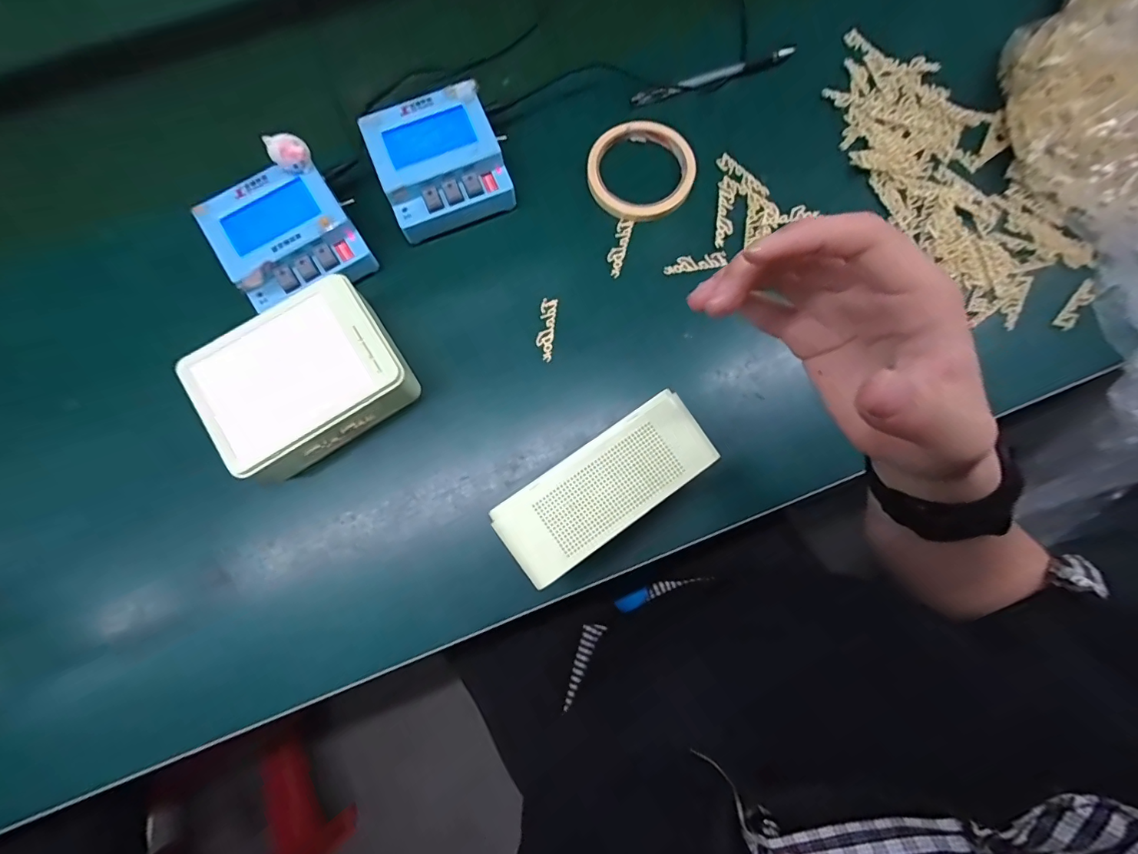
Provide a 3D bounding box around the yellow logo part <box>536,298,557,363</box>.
[{"bbox_3d":[-0.019,-0.083,0.405,0.014,0.004,0.054,6,78,2],"label":"yellow logo part"}]

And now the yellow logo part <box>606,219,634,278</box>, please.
[{"bbox_3d":[0.044,-0.158,0.420,0.014,0.005,0.054,17,78,4],"label":"yellow logo part"}]

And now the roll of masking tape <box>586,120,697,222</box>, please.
[{"bbox_3d":[0.064,-0.230,0.430,0.092,0.015,0.095,0,78,1],"label":"roll of masking tape"}]

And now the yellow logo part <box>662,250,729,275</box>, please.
[{"bbox_3d":[0.110,-0.142,0.416,0.054,0.004,0.014,-12,86,1],"label":"yellow logo part"}]

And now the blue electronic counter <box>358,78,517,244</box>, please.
[{"bbox_3d":[-0.110,-0.223,0.411,0.101,0.050,0.099,-24,78,-4],"label":"blue electronic counter"}]

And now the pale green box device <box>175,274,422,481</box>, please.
[{"bbox_3d":[-0.202,-0.034,0.372,0.137,0.058,0.105,-31,79,-6],"label":"pale green box device"}]

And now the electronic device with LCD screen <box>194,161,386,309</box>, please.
[{"bbox_3d":[-0.227,-0.152,0.393,0.102,0.049,0.095,-29,79,-5],"label":"electronic device with LCD screen"}]

